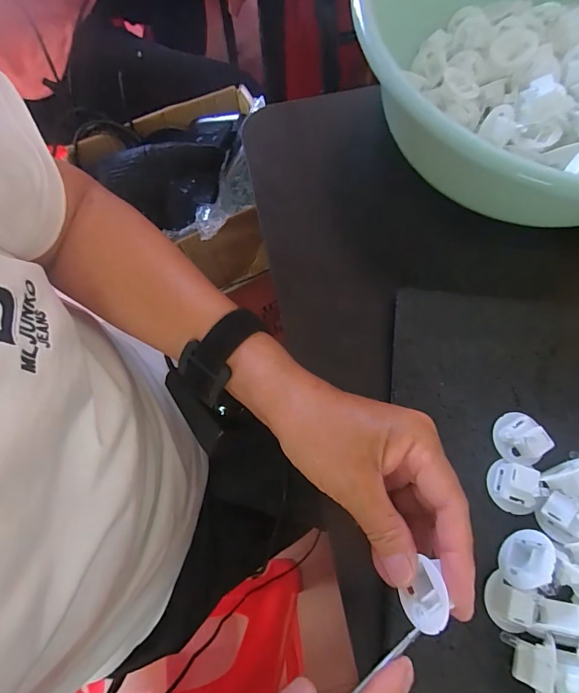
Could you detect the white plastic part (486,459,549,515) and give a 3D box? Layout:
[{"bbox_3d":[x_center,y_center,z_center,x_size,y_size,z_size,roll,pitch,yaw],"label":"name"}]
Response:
[{"bbox_3d":[0.139,0.087,0.234,0.029,0.015,0.028,0,74,2],"label":"white plastic part"}]

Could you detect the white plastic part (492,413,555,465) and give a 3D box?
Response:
[{"bbox_3d":[0.146,0.058,0.242,0.027,0.020,0.031,-18,75,-3],"label":"white plastic part"}]

